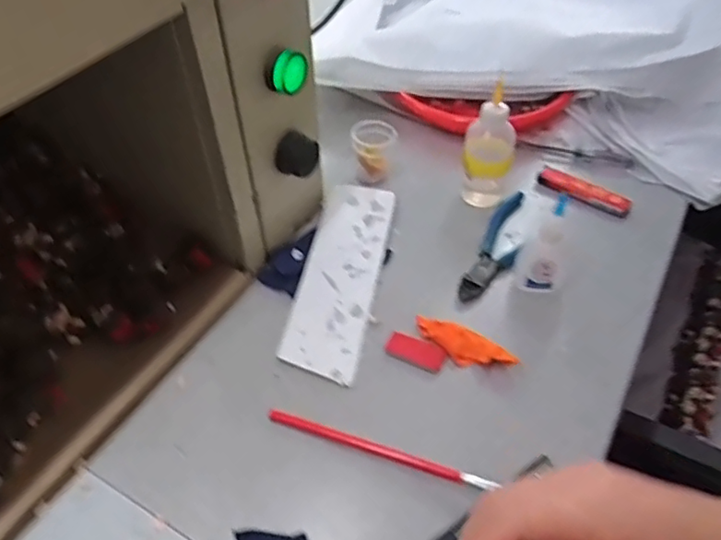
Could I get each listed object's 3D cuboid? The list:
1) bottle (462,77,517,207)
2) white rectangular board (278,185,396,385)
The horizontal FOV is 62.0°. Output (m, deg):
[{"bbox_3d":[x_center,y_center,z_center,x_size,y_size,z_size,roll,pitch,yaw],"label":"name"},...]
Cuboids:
[{"bbox_3d":[0.104,-0.101,0.482,0.039,0.108,0.033,12,50,12],"label":"bottle"},{"bbox_3d":[-0.014,-0.001,0.455,0.056,0.007,0.182,7,49,8],"label":"white rectangular board"}]

